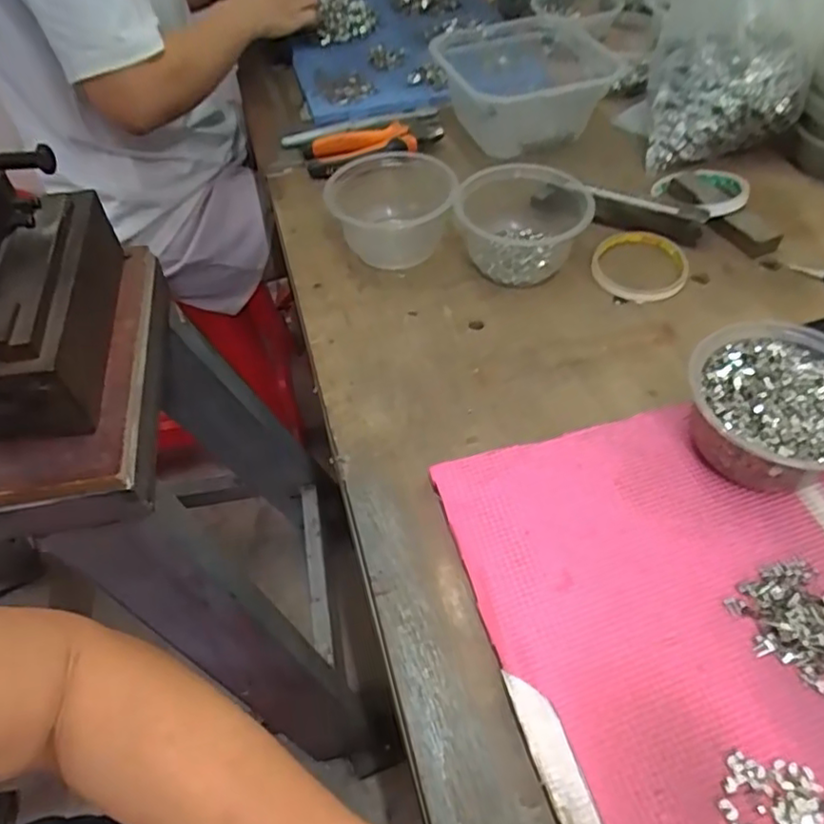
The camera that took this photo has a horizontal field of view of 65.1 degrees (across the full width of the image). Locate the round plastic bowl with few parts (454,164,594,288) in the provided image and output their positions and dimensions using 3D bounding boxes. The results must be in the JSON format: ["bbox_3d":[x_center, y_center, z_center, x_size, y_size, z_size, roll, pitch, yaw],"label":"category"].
[{"bbox_3d":[0.101,-0.176,0.581,0.108,0.064,0.119,6,52,7],"label":"round plastic bowl with few parts"}]

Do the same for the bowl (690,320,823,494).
[{"bbox_3d":[0.238,0.002,0.420,0.112,0.062,0.104,-1,51,1],"label":"bowl"}]

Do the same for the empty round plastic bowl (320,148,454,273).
[{"bbox_3d":[-0.015,-0.184,0.592,0.106,0.065,0.102,-1,51,1],"label":"empty round plastic bowl"}]

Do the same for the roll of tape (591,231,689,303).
[{"bbox_3d":[0.203,-0.130,0.576,0.082,0.013,0.085,-1,51,1],"label":"roll of tape"}]

